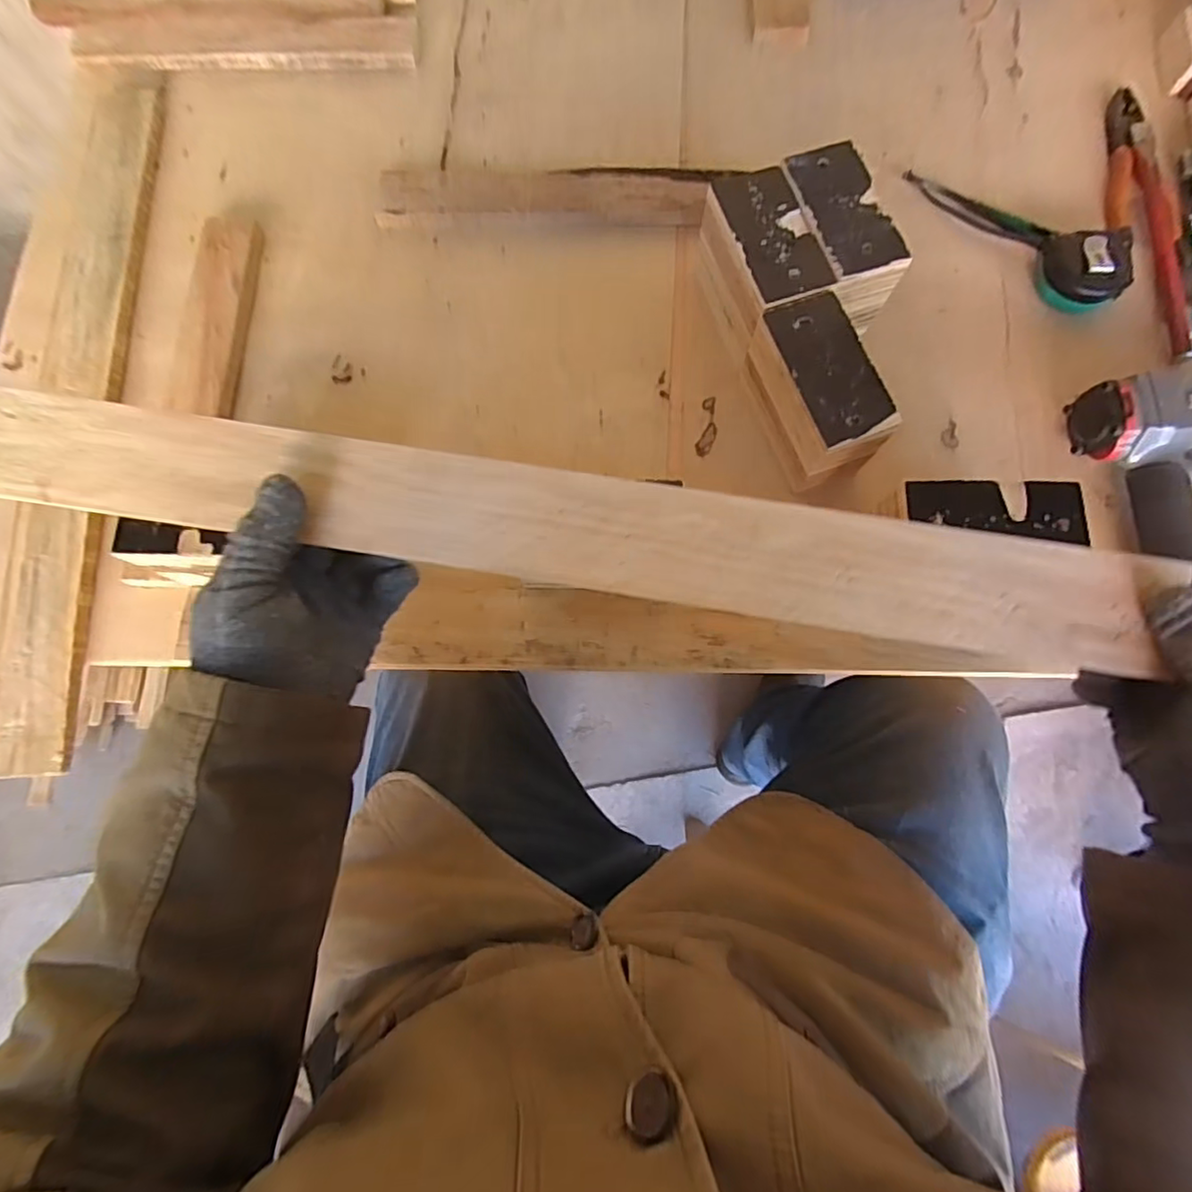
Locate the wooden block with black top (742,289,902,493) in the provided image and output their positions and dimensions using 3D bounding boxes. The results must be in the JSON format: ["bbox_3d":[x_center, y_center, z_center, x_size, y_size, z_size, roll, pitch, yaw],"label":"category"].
[{"bbox_3d":[0.169,-0.153,0.469,0.063,0.088,0.117,-19,78,-3],"label":"wooden block with black top"}]

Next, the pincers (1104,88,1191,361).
[{"bbox_3d":[0.492,-0.345,0.536,0.050,0.025,0.277,0,78,1],"label":"pincers"}]

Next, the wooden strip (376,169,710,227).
[{"bbox_3d":[-0.050,-0.373,0.561,0.298,0.021,0.057,1,78,2],"label":"wooden strip"}]

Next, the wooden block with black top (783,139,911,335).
[{"bbox_3d":[0.193,-0.287,0.498,0.062,0.089,0.123,-17,77,-3],"label":"wooden block with black top"}]

